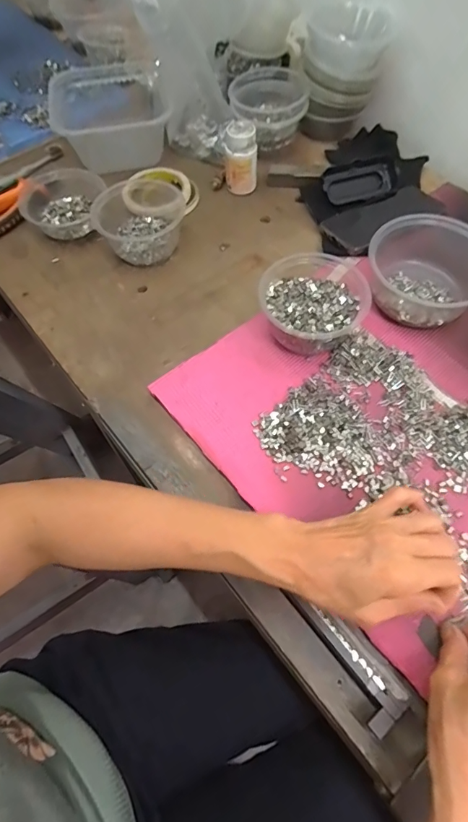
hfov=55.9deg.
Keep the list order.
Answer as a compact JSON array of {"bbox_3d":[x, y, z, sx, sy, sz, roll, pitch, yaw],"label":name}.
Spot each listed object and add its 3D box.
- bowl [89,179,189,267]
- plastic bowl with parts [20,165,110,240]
[{"bbox_3d":[-0.124,-0.252,0.582,0.106,0.055,0.110,-1,63,3],"label":"bowl"},{"bbox_3d":[-0.235,-0.285,0.607,0.116,0.053,0.106,-1,63,3],"label":"plastic bowl with parts"}]

